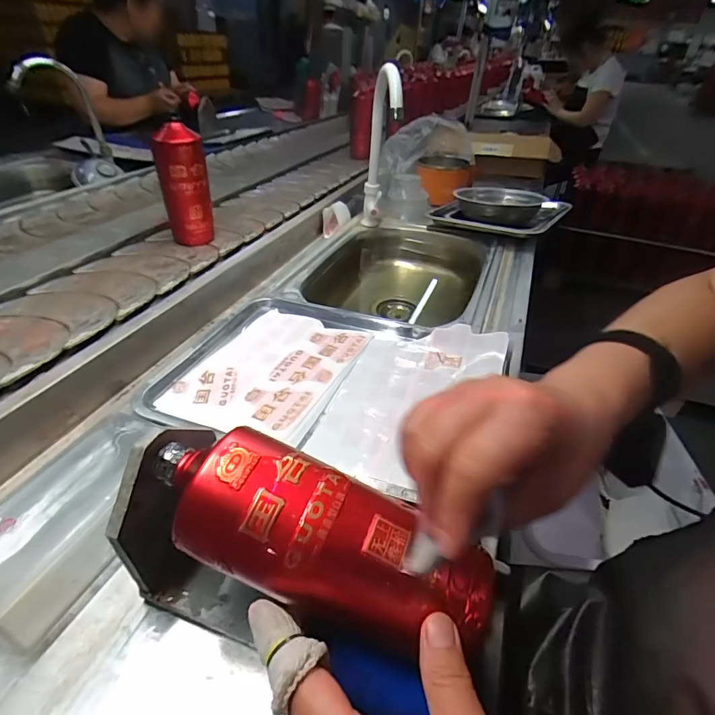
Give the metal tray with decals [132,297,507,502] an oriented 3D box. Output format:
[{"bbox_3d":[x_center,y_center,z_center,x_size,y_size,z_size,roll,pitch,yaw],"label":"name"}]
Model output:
[{"bbox_3d":[-0.031,0.017,0.520,0.369,0.035,0.280,16,39,13],"label":"metal tray with decals"}]

